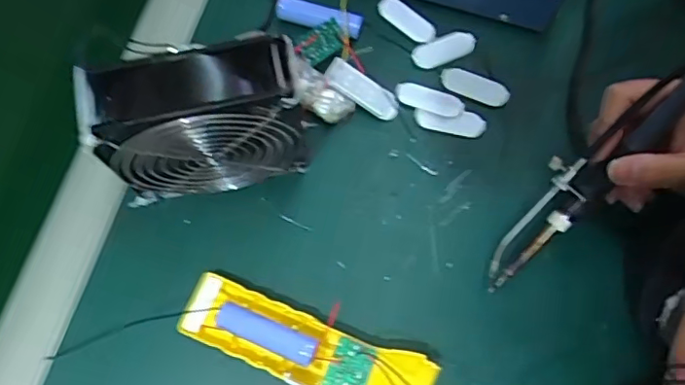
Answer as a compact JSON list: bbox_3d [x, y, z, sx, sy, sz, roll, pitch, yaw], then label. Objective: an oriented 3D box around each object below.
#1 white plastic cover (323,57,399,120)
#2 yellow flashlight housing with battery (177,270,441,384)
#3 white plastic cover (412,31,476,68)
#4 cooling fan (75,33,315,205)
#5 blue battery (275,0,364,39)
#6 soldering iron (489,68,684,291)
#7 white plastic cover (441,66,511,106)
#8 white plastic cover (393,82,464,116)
[{"bbox_3d":[0.015,-0.078,0.431,0.061,0.004,0.023,35,74,-5],"label":"white plastic cover"},{"bbox_3d":[-0.025,0.102,0.364,0.163,0.034,0.048,21,73,7],"label":"yellow flashlight housing with battery"},{"bbox_3d":[0.080,-0.114,0.447,0.050,0.006,0.023,-21,73,-7],"label":"white plastic cover"},{"bbox_3d":[-0.084,-0.040,0.361,0.125,0.123,0.047,-11,72,-4],"label":"cooling fan"},{"bbox_3d":[-0.018,-0.141,0.454,0.069,0.019,0.019,17,72,6],"label":"blue battery"},{"bbox_3d":[0.144,-0.011,0.337,0.032,0.015,0.181,44,113,13],"label":"soldering iron"},{"bbox_3d":[0.102,-0.083,0.438,0.053,0.007,0.020,28,73,9],"label":"white plastic cover"},{"bbox_3d":[0.067,-0.073,0.435,0.052,0.004,0.019,16,72,6],"label":"white plastic cover"}]

